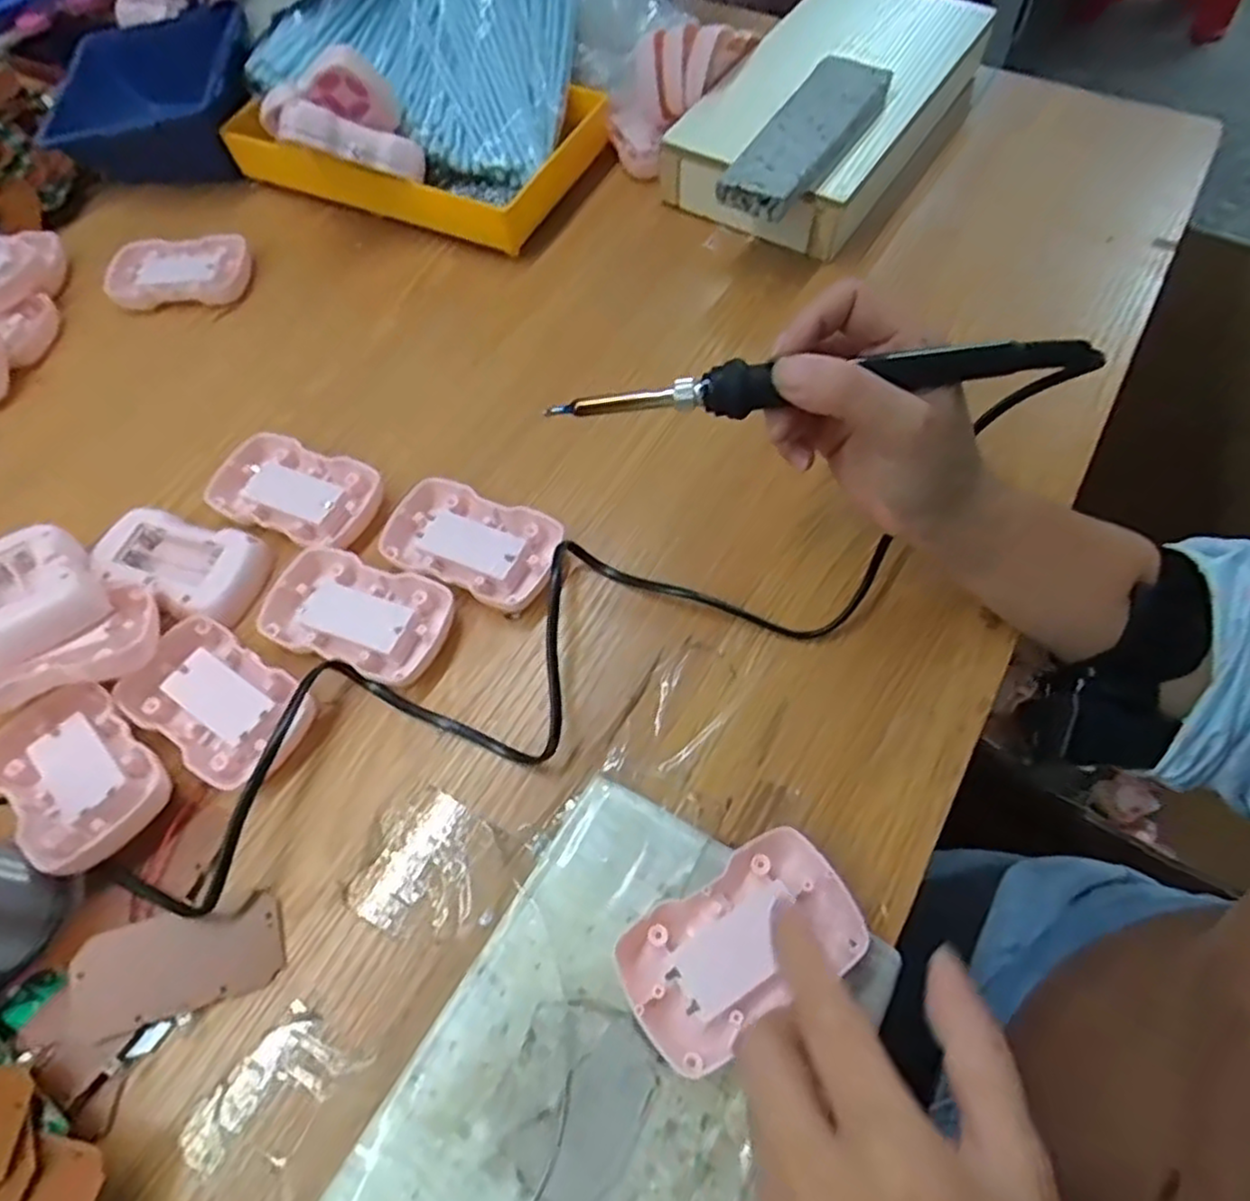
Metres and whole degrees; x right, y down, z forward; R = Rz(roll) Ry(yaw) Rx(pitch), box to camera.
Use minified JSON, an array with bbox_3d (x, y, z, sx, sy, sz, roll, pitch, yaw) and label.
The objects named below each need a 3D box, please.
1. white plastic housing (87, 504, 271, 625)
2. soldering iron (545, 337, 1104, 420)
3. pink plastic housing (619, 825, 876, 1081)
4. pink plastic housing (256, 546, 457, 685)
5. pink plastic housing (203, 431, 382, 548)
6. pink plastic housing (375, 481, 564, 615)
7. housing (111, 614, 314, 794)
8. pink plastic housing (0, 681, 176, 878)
[{"bbox_3d":[-0.228,-0.019,0.371,0.082,0.017,0.048,14,62,11],"label":"white plastic housing"},{"bbox_3d":[0.080,-0.087,0.292,0.216,0.024,0.015,-4,60,7],"label":"soldering iron"},{"bbox_3d":[0.045,0.130,0.275,0.093,0.017,0.053,-28,63,-13],"label":"pink plastic housing"},{"bbox_3d":[-0.133,0.007,0.357,0.084,0.017,0.054,16,62,12],"label":"pink plastic housing"},{"bbox_3d":[-0.179,-0.059,0.393,0.084,0.014,0.054,19,63,14],"label":"pink plastic housing"},{"bbox_3d":[-0.078,-0.029,0.374,0.087,0.017,0.055,22,64,15],"label":"pink plastic housing"},{"bbox_3d":[-0.187,0.048,0.335,0.089,0.016,0.053,29,66,18],"label":"housing"},{"bbox_3d":[-0.238,0.075,0.315,0.083,0.018,0.054,37,68,21],"label":"pink plastic housing"}]

